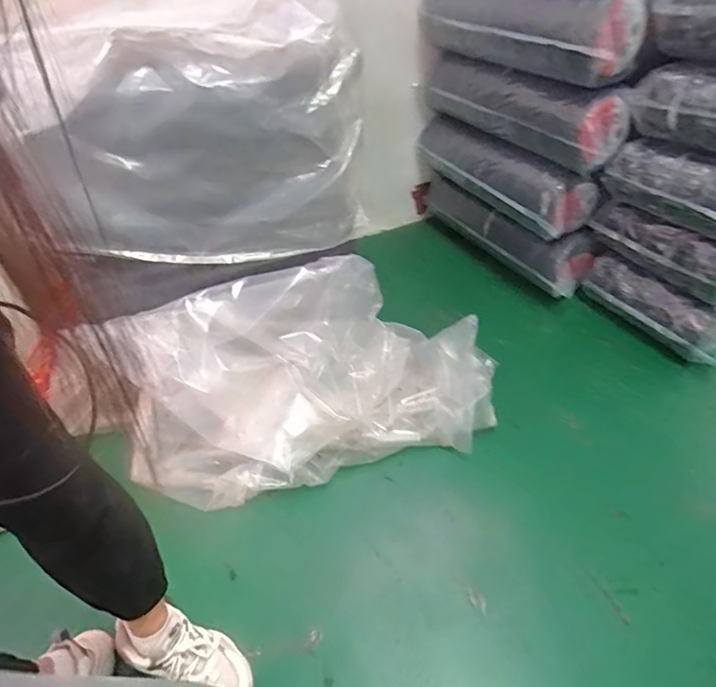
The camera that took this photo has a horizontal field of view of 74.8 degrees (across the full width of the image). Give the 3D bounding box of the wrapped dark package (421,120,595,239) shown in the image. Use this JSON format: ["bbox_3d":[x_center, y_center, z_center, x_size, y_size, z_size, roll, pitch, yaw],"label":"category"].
[{"bbox_3d":[0.442,-0.556,1.482,0.157,0.176,0.714,-20,43,-16],"label":"wrapped dark package"}]

